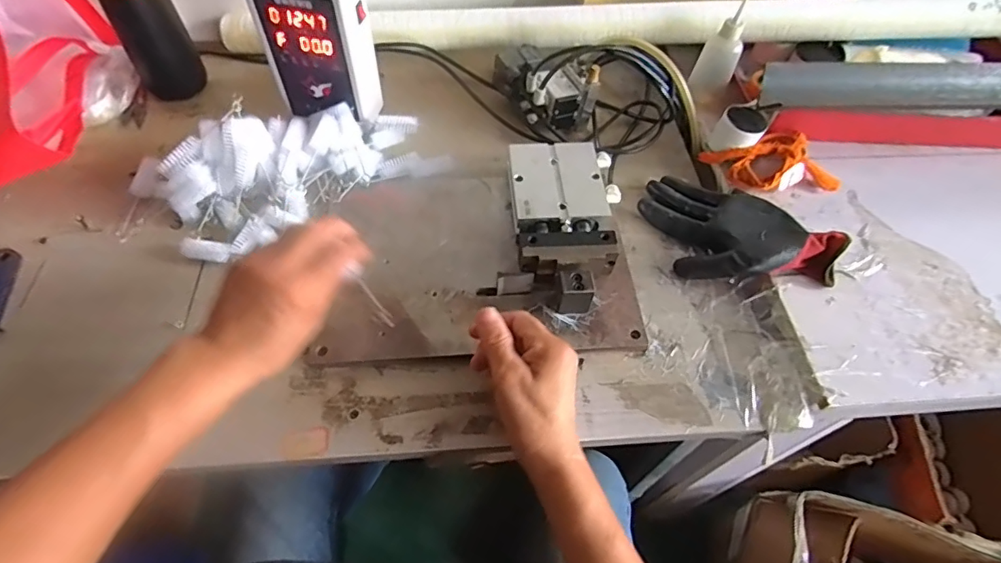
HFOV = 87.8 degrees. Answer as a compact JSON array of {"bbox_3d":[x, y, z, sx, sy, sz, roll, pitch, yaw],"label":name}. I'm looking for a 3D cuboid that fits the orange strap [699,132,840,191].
[{"bbox_3d":[0.314,-0.138,0.599,0.127,0.024,0.081,-9,57,-9],"label":"orange strap"}]

